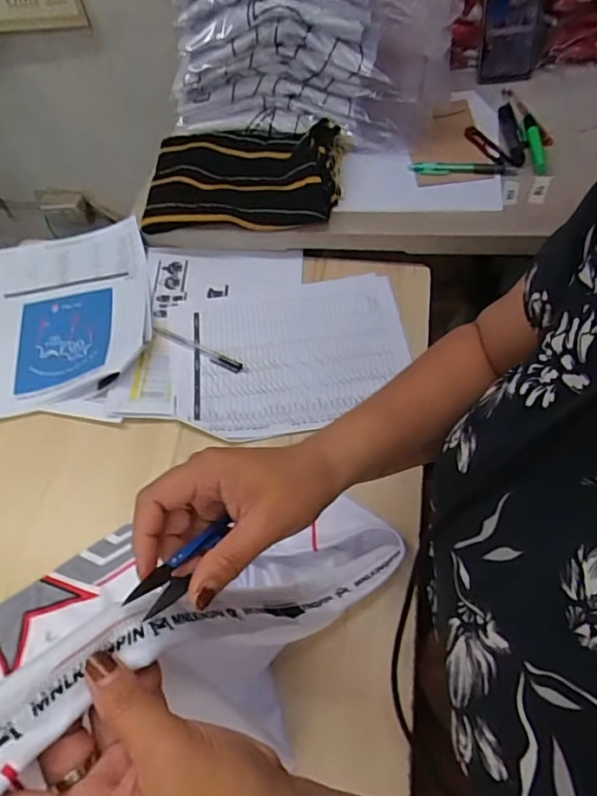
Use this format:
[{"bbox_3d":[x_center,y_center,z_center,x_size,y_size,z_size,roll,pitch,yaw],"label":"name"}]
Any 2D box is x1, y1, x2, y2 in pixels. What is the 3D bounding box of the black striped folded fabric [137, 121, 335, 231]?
[{"bbox_3d":[-0.077,-0.314,0.730,0.267,0.057,0.179,-1,56,8],"label":"black striped folded fabric"}]

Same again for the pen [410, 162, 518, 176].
[{"bbox_3d":[0.224,-0.314,0.724,0.140,0.011,0.020,4,57,11],"label":"pen"}]

